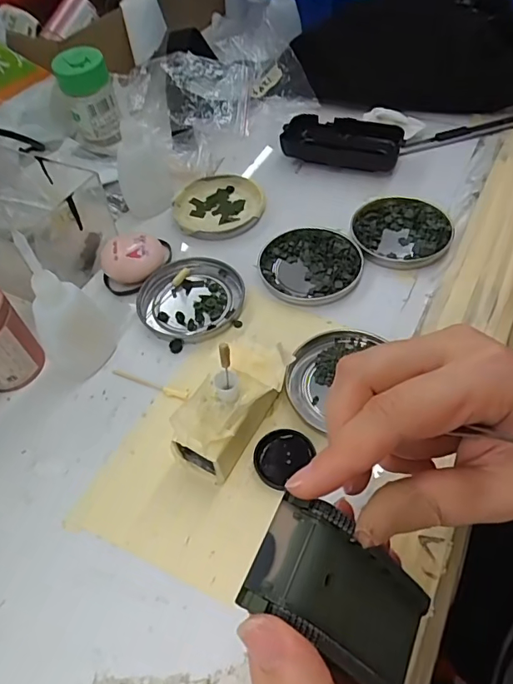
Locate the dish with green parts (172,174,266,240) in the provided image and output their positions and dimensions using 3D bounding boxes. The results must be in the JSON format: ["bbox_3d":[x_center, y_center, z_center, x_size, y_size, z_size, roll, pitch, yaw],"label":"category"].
[{"bbox_3d":[-0.034,-0.121,0.437,0.079,0.012,0.081,1,54,5],"label":"dish with green parts"}]

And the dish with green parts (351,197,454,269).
[{"bbox_3d":[0.117,-0.094,0.397,0.076,0.009,0.080,-2,54,3],"label":"dish with green parts"}]

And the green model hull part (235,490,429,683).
[{"bbox_3d":[0.036,0.097,0.183,0.019,0.088,0.043,-12,41,46],"label":"green model hull part"}]

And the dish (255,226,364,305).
[{"bbox_3d":[0.041,-0.061,0.382,0.078,0.009,0.078,-2,54,3],"label":"dish"}]

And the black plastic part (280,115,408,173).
[{"bbox_3d":[0.080,-0.190,0.465,0.108,0.022,0.052,8,55,10],"label":"black plastic part"}]

